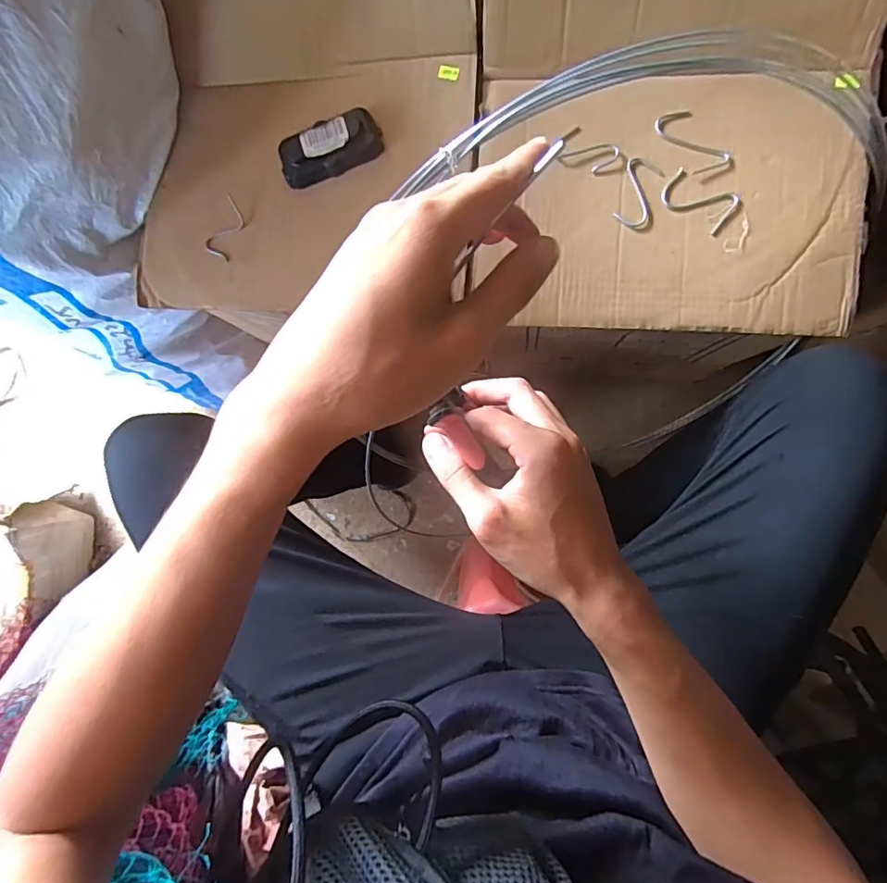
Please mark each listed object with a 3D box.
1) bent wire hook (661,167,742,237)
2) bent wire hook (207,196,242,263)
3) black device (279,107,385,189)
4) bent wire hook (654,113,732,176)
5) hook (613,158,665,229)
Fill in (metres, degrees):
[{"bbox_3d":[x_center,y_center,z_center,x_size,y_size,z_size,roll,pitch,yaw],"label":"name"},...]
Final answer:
[{"bbox_3d":[0.249,-0.234,0.514,0.070,0.007,0.043,37,93,7],"label":"bent wire hook"},{"bbox_3d":[-0.235,-0.231,0.575,0.030,0.009,0.064,27,92,8],"label":"bent wire hook"},{"bbox_3d":[-0.120,-0.307,0.551,0.108,0.022,0.054,-24,85,6],"label":"black device"},{"bbox_3d":[0.243,-0.293,0.518,0.037,0.004,0.076,-35,84,5],"label":"bent wire hook"},{"bbox_3d":[0.191,-0.245,0.522,0.037,0.004,0.066,21,91,8],"label":"hook"}]

